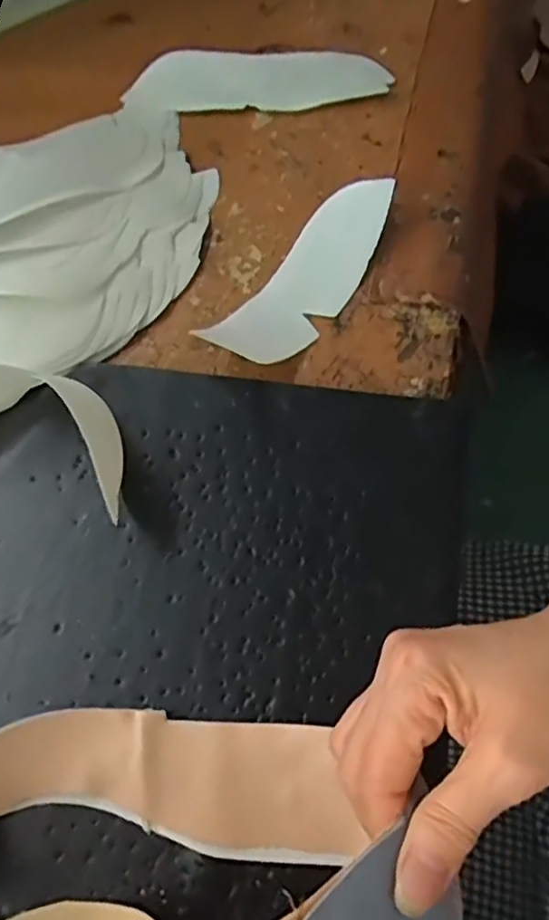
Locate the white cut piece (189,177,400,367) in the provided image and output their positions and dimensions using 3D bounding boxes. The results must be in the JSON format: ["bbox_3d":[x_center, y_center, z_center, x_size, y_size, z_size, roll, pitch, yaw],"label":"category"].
[{"bbox_3d":[0.022,-0.122,0.432,0.051,0.034,0.157,33,75,20],"label":"white cut piece"}]

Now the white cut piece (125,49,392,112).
[{"bbox_3d":[-0.016,-0.308,0.529,0.209,0.021,0.051,3,67,9],"label":"white cut piece"}]

